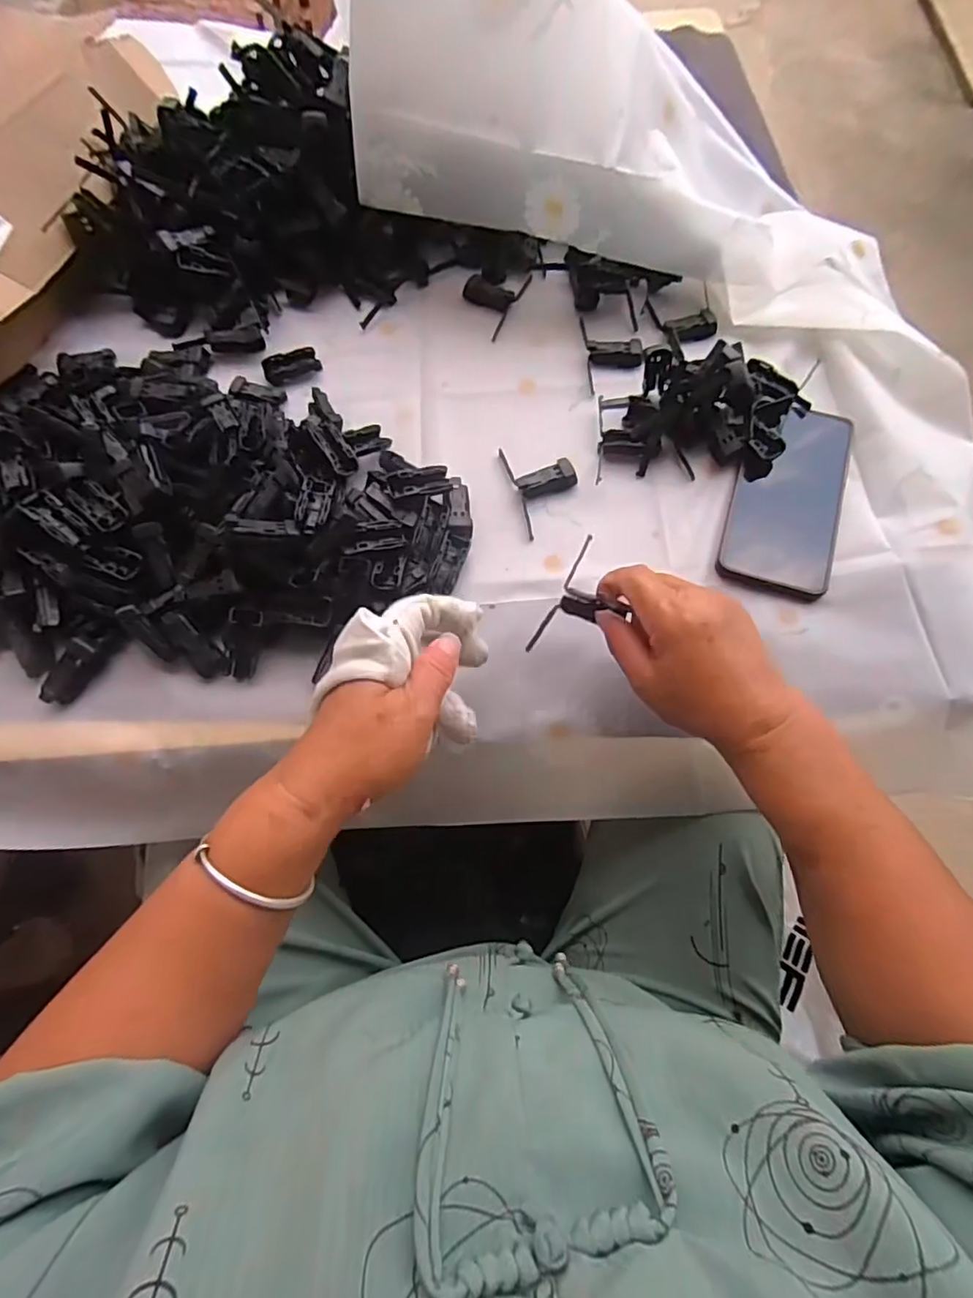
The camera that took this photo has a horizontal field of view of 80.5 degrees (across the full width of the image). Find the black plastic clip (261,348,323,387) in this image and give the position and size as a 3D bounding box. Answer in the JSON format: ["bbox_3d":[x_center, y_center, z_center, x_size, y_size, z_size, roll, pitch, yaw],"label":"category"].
[{"bbox_3d":[-0.169,-0.247,0.500,0.047,0.015,0.022,-18,71,-9],"label":"black plastic clip"}]

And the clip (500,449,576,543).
[{"bbox_3d":[0.046,-0.132,0.451,0.051,0.012,0.083,-15,71,-8],"label":"clip"}]

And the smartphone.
[{"bbox_3d":[0.230,-0.115,0.441,0.077,0.015,0.160,16,71,13],"label":"smartphone"}]

